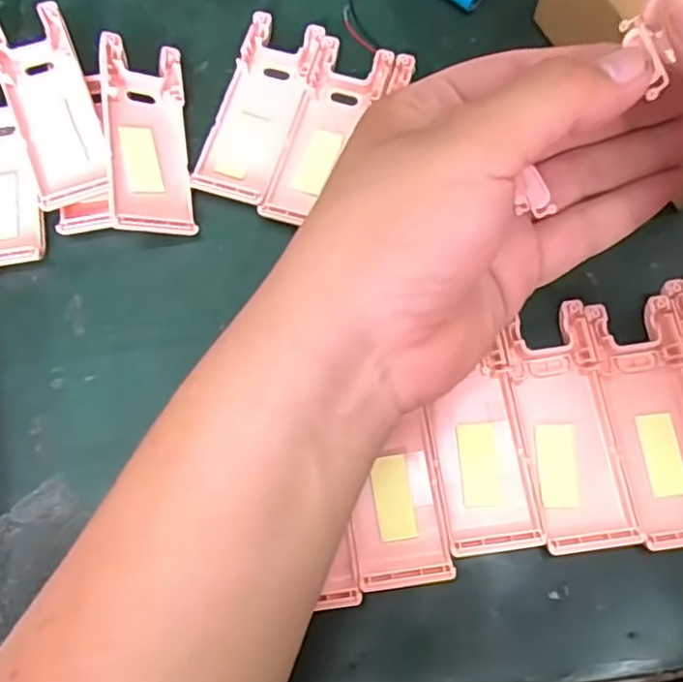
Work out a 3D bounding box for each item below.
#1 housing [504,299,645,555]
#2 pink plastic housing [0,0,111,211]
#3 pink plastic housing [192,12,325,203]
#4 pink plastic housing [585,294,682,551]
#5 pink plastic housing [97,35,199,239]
[{"bbox_3d":[0.097,0.036,0.275,0.038,0.009,0.100,-8,75,0],"label":"housing"},{"bbox_3d":[-0.141,-0.112,0.314,0.036,0.024,0.099,-19,76,-3],"label":"pink plastic housing"},{"bbox_3d":[-0.041,-0.116,0.325,0.038,0.011,0.100,16,77,6],"label":"pink plastic housing"},{"bbox_3d":[0.136,0.033,0.274,0.039,0.009,0.103,-7,75,0],"label":"pink plastic housing"},{"bbox_3d":[-0.094,-0.099,0.311,0.039,0.013,0.101,-2,74,-22],"label":"pink plastic housing"}]

